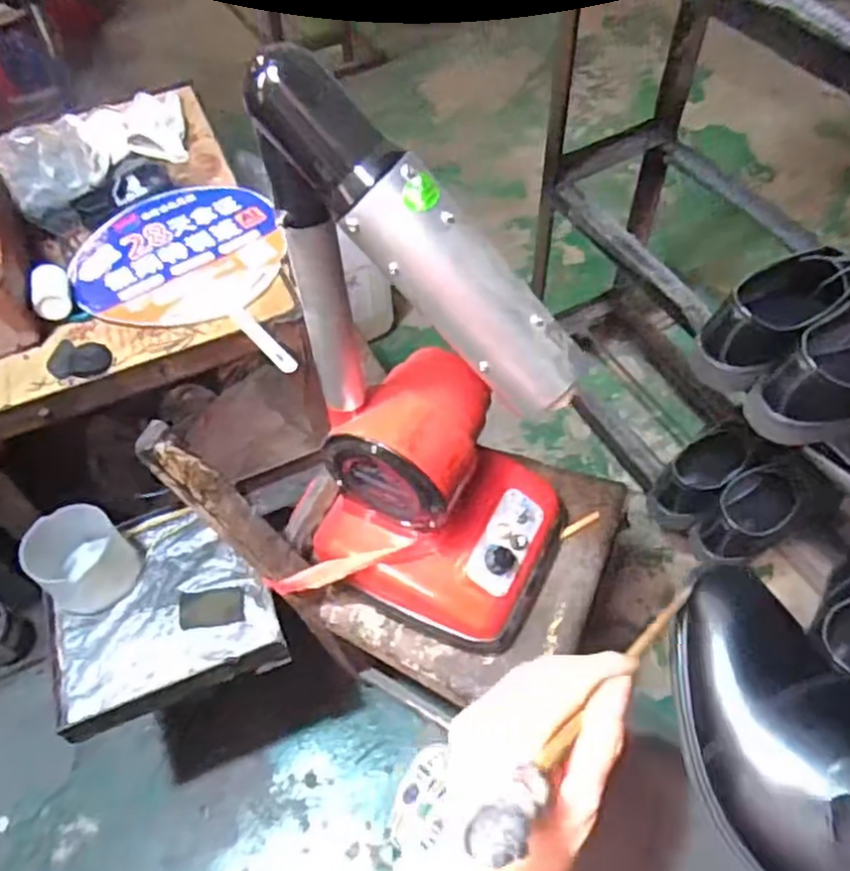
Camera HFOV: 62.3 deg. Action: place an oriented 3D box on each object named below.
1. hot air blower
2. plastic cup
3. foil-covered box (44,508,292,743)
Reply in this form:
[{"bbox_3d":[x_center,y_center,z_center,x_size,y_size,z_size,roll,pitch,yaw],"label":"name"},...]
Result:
[{"bbox_3d":[-0.006,-0.021,0.530,0.236,0.461,0.166,14,56,12],"label":"hot air blower"},{"bbox_3d":[-0.356,0.131,0.734,0.092,0.083,0.086,-1,54,2],"label":"plastic cup"},{"bbox_3d":[-0.279,0.180,0.750,0.220,0.031,0.214,-19,56,-11],"label":"foil-covered box"}]

